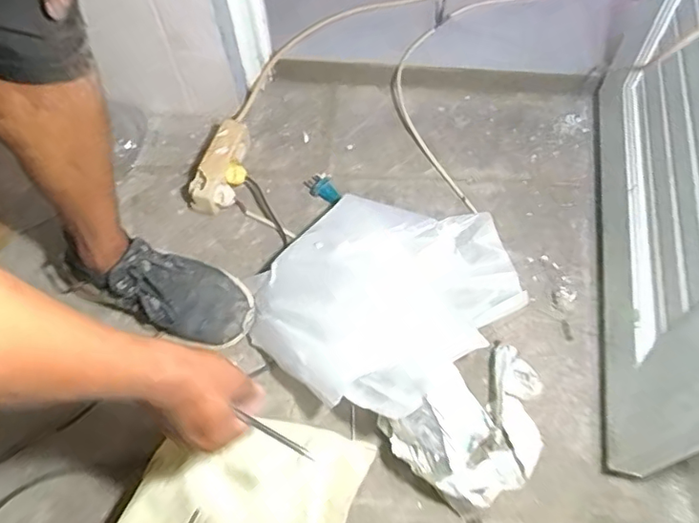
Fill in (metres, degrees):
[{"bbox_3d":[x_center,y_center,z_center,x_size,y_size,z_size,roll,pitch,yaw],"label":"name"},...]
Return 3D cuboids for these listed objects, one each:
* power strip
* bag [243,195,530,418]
[{"bbox_3d":[-0.200,-0.149,0.896,0.059,0.063,0.158,14,60,11],"label":"power strip"},{"bbox_3d":[0.053,0.039,0.753,0.265,0.095,0.333,38,67,22],"label":"bag"}]

